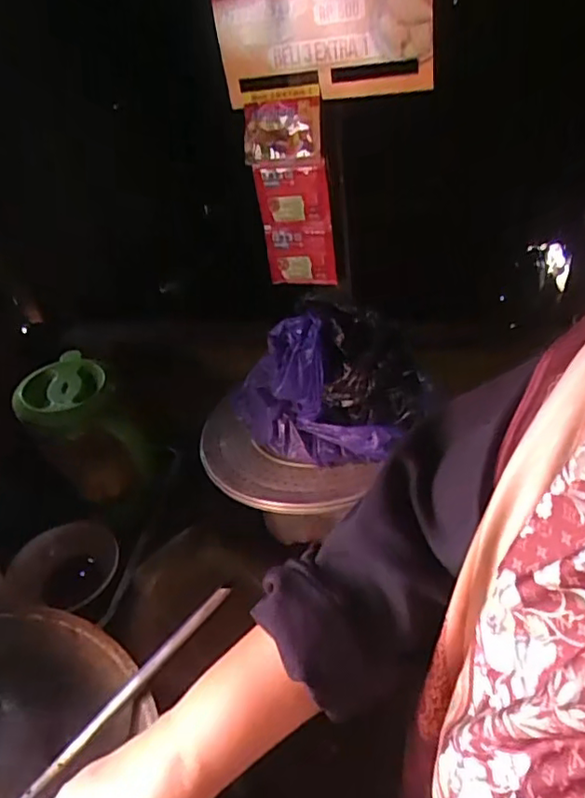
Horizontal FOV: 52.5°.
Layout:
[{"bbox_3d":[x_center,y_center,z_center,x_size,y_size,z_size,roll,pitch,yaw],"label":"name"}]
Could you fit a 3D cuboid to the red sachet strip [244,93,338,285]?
[{"bbox_3d":[0.001,-0.246,0.743,0.090,0.226,0.031,-1,47,9],"label":"red sachet strip"}]

